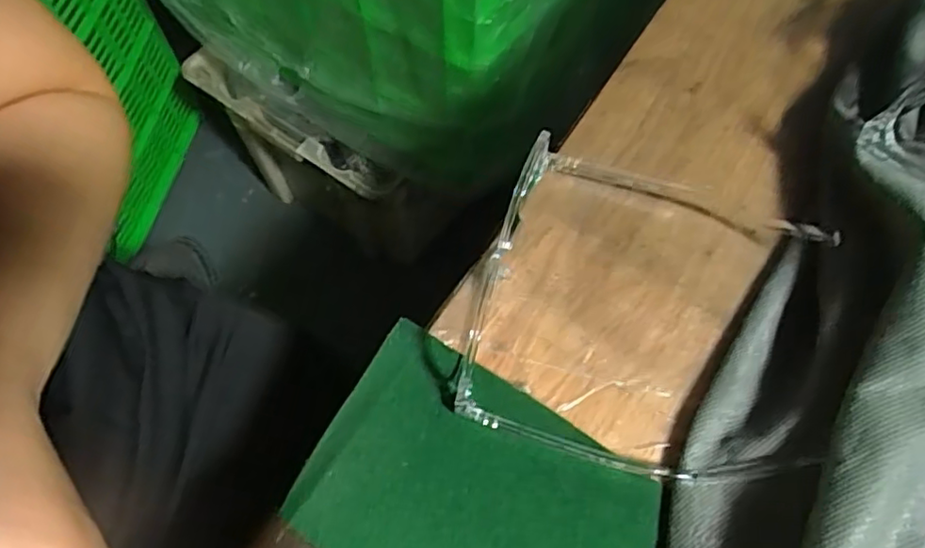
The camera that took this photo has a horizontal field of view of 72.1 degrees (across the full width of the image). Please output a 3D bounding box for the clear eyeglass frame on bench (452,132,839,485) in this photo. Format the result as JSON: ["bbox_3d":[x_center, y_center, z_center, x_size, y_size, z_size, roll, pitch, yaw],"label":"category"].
[{"bbox_3d":[0.086,0.008,0.303,0.156,0.040,0.164,16,64,7],"label":"clear eyeglass frame on bench"}]

